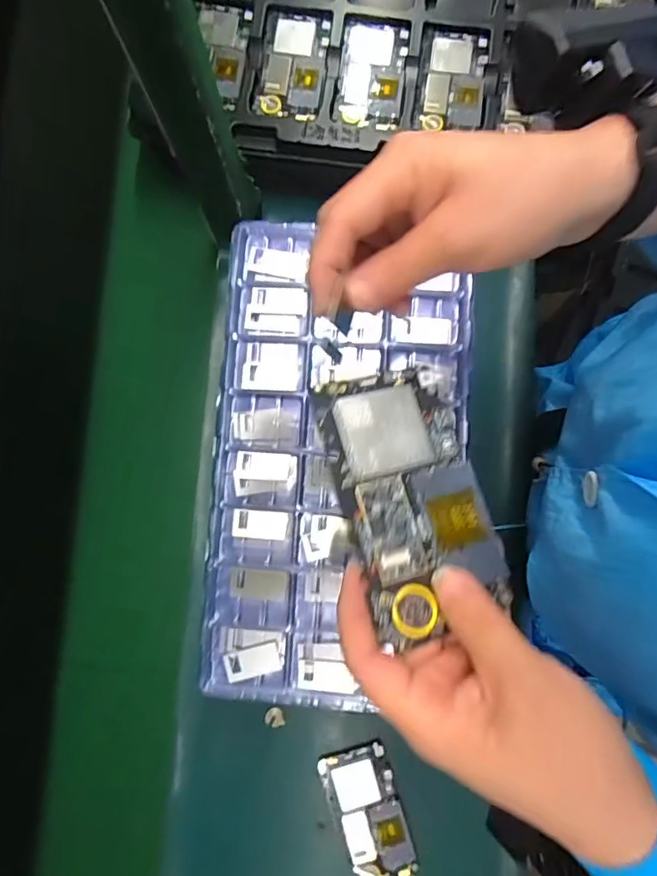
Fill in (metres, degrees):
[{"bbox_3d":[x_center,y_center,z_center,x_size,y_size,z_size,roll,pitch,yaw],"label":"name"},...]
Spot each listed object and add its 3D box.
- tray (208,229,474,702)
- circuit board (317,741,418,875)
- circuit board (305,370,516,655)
[{"bbox_3d":[0.008,0.013,0.415,0.202,0.017,0.379,3,84,3],"label":"tray"},{"bbox_3d":[0.040,0.369,0.501,0.064,0.012,0.119,-19,81,0],"label":"circuit board"},{"bbox_3d":[0.039,0.026,0.239,0.065,0.015,0.122,-16,77,-3],"label":"circuit board"}]

